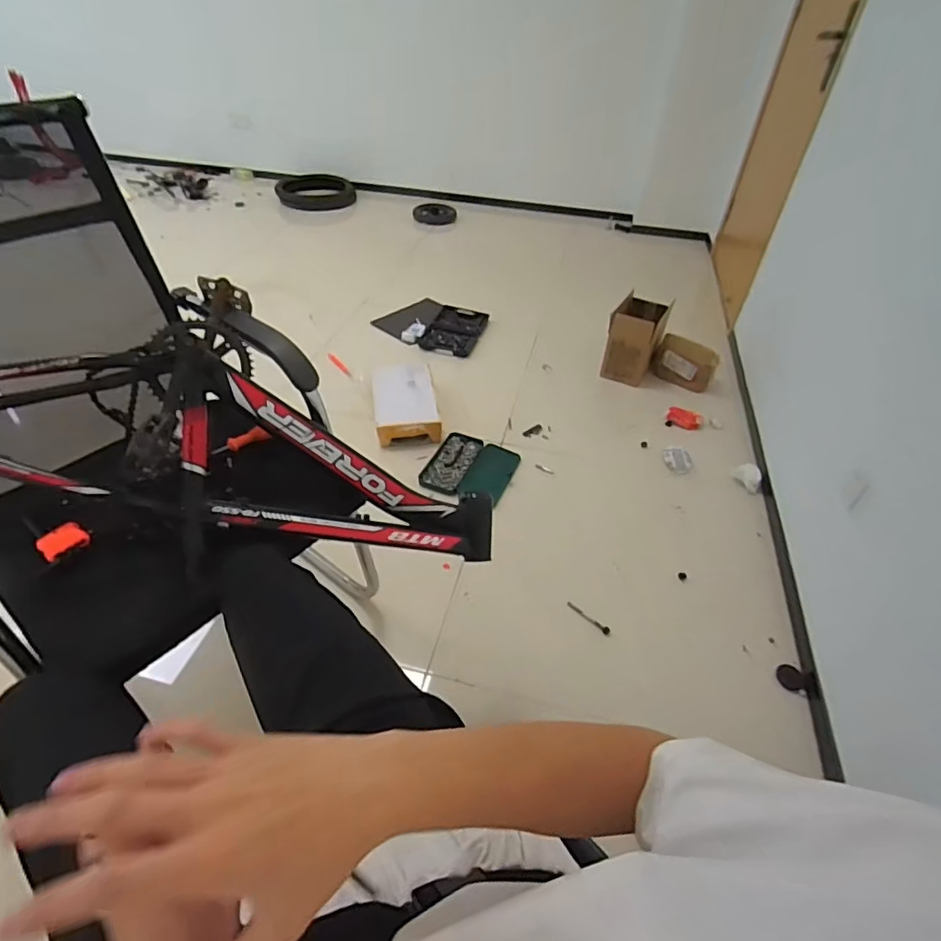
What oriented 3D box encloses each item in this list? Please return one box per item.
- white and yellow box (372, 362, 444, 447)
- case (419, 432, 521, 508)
[{"bbox_3d":[-0.213,-0.220,1.772,0.208,0.090,0.323,-7,44,-11],"label":"white and yellow box"},{"bbox_3d":[0.002,-0.015,1.617,0.249,0.025,0.258,17,44,14],"label":"case"}]

